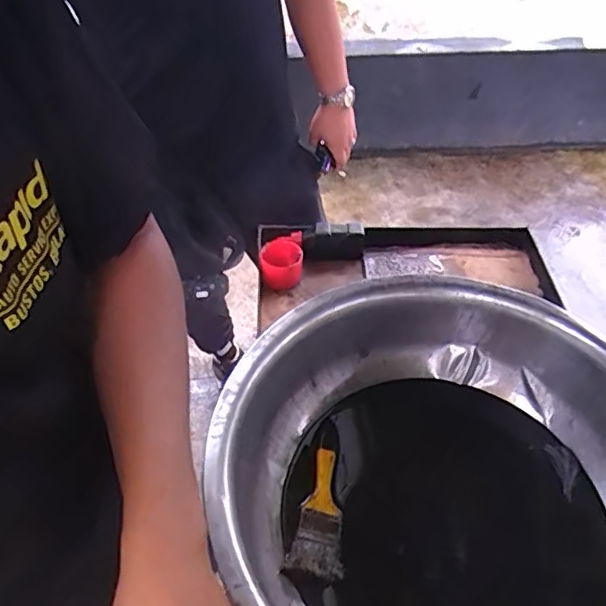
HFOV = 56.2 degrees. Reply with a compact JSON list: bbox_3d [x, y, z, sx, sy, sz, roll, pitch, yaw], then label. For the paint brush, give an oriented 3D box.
[{"bbox_3d":[0.022,0.235,0.645,0.057,0.027,0.143,9,48,6],"label":"paint brush"}]

